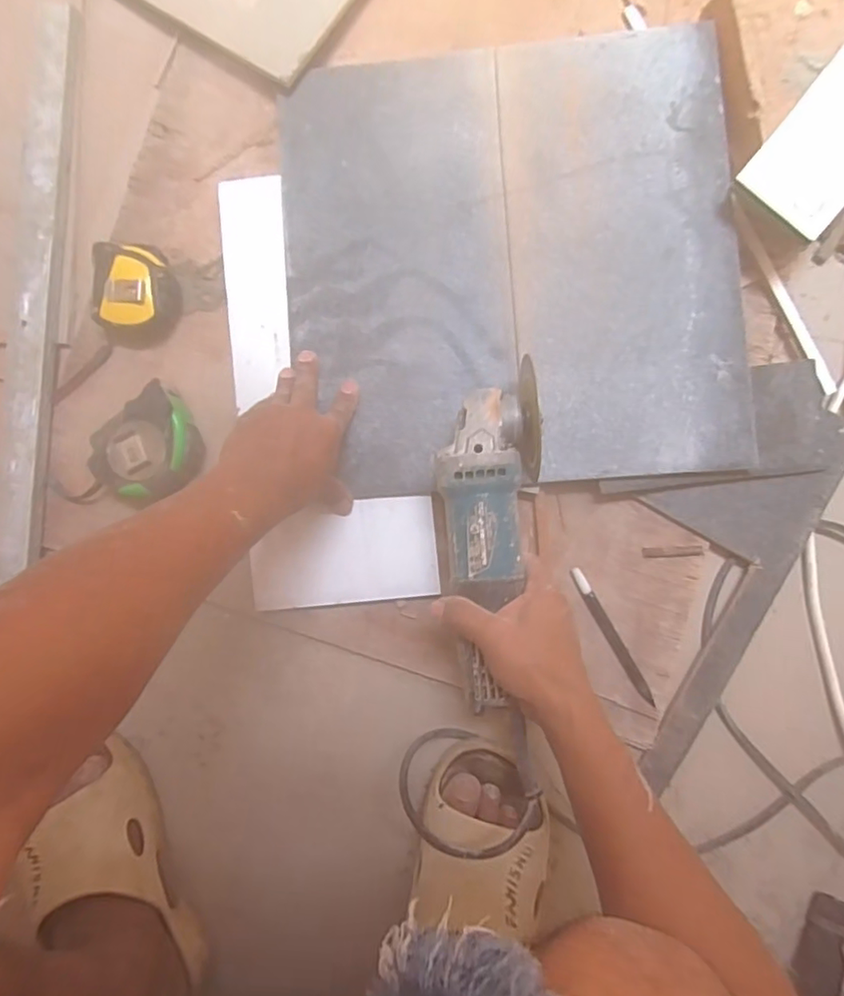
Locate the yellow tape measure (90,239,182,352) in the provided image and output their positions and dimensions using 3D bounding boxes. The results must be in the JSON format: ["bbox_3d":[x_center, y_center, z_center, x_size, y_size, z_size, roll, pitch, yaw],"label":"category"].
[{"bbox_3d":[-0.259,-0.183,0.515,0.069,0.036,0.086,9,89,1],"label":"yellow tape measure"}]

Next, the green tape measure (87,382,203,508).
[{"bbox_3d":[-0.238,-0.042,0.507,0.095,0.043,0.078,-39,88,0],"label":"green tape measure"}]

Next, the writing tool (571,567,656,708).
[{"bbox_3d":[0.172,0.124,0.513,0.012,0.006,0.137,-29,88,0],"label":"writing tool"}]

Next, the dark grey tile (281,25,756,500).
[{"bbox_3d":[0.077,-0.204,0.501,0.384,0.007,0.382,-4,87,3],"label":"dark grey tile"}]

